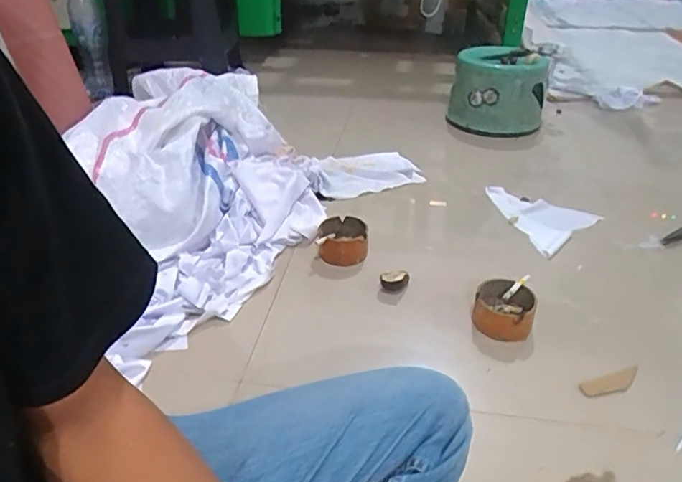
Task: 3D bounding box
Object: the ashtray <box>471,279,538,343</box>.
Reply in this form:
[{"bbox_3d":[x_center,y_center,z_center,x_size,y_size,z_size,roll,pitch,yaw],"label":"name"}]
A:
[{"bbox_3d":[0.230,0.097,0.746,0.081,0.054,0.080,9,32,14],"label":"ashtray"}]

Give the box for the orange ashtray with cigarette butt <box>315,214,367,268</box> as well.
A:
[{"bbox_3d":[0.003,0.001,0.898,0.084,0.050,0.086,1,31,1],"label":"orange ashtray with cigarette butt"}]

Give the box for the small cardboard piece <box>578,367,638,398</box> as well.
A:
[{"bbox_3d":[0.342,0.179,0.661,0.093,0.006,0.024,-10,33,-18],"label":"small cardboard piece"}]

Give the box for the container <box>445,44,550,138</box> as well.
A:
[{"bbox_3d":[0.407,-0.387,1.370,0.234,0.192,0.195,12,34,18],"label":"container"}]

